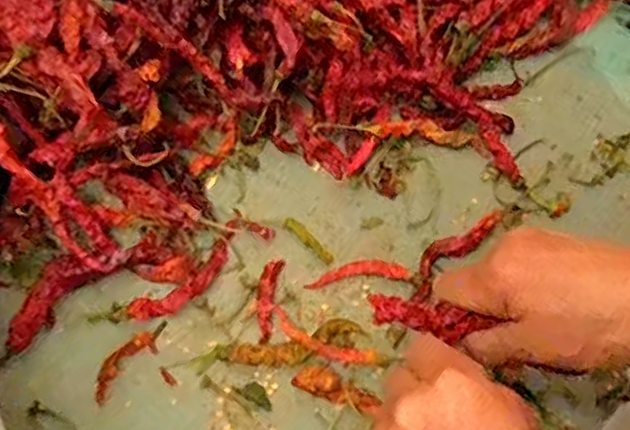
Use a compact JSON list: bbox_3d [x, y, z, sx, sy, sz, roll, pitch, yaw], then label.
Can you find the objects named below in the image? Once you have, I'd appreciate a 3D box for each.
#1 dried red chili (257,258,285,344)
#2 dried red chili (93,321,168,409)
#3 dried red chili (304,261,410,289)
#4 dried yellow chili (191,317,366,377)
[{"bbox_3d":[-0.030,0.053,0.421,0.013,0.006,0.054,10,70,3],"label":"dried red chili"},{"bbox_3d":[-0.113,0.087,0.407,0.018,0.005,0.059,42,74,13],"label":"dried red chili"},{"bbox_3d":[0.027,0.037,0.428,0.064,0.006,0.014,-4,70,-3],"label":"dried red chili"},{"bbox_3d":[-0.020,0.081,0.407,0.103,0.014,0.021,-12,70,-5],"label":"dried yellow chili"}]

